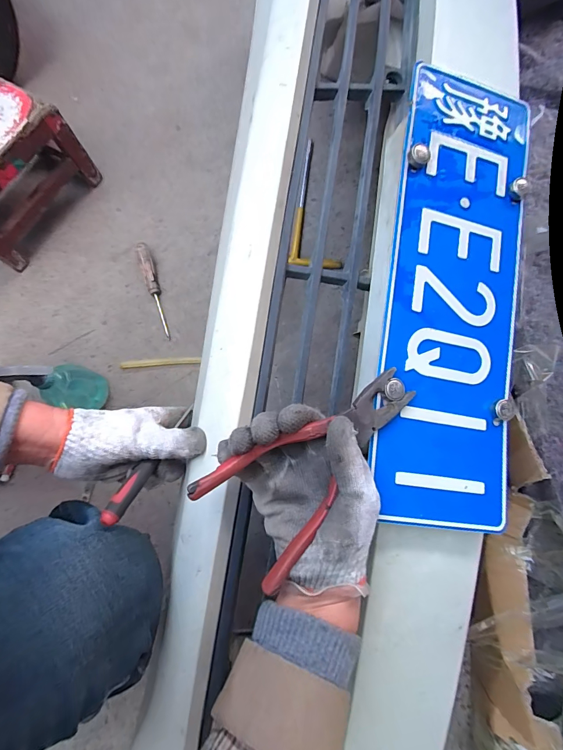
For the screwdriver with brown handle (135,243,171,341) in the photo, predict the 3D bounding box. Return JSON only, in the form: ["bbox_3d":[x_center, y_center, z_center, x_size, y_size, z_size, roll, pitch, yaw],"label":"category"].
[{"bbox_3d":[-0.250,-0.165,0.707,0.022,0.023,0.194,-16,89,-3],"label":"screwdriver with brown handle"}]

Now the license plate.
[{"bbox_3d":[0.166,-0.082,0.339,0.133,0.008,0.428,11,82,-12],"label":"license plate"}]

